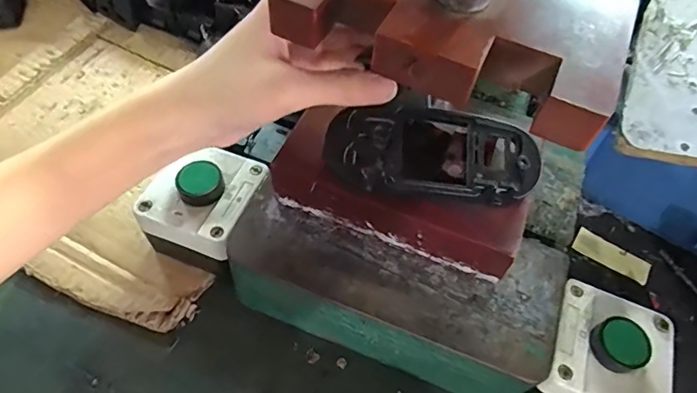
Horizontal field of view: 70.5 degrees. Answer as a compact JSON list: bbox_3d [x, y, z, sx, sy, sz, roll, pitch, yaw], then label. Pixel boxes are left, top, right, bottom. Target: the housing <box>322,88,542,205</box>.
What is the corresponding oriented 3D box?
[{"bbox_3d":[0.045,-0.024,0.274,0.113,0.022,0.055,12,73,0],"label":"housing"}]

